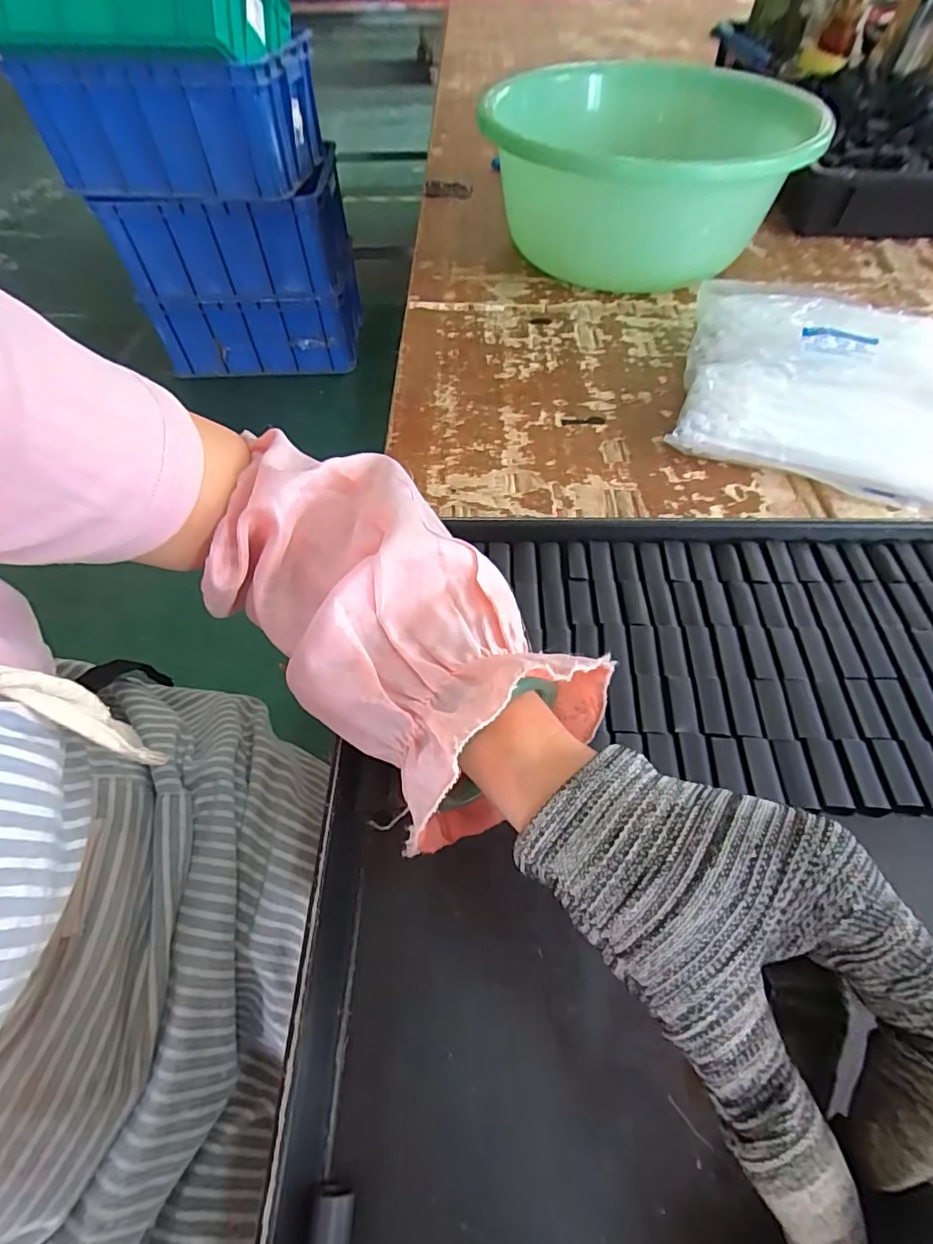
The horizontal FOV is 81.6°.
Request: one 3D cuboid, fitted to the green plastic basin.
[{"bbox_3d":[0.164,-0.428,0.526,0.280,0.125,0.282,4,54,4],"label":"green plastic basin"}]

